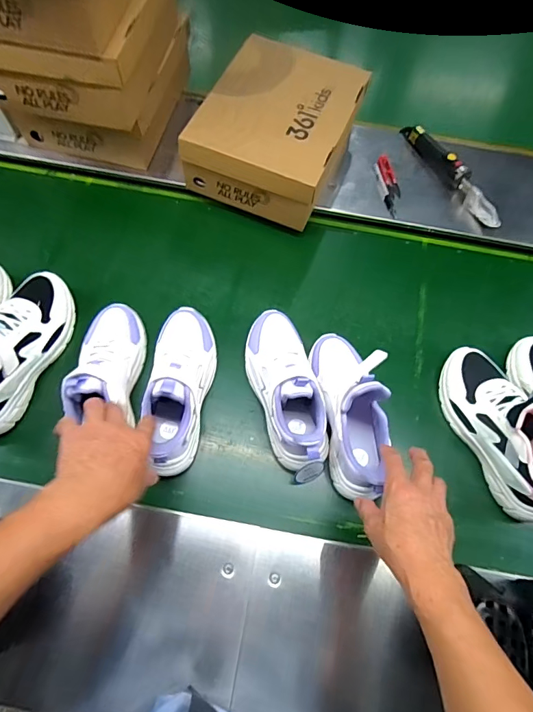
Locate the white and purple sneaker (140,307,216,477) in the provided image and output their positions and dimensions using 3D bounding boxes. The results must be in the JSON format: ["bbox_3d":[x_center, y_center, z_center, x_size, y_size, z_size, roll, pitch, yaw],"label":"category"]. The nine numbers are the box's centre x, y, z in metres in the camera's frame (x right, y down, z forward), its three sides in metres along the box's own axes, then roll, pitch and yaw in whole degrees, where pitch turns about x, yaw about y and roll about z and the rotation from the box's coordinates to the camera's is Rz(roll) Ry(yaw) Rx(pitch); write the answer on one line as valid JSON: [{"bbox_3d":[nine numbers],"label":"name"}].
[{"bbox_3d":[-0.124,0.037,0.590,0.079,0.120,0.244,3,66,-2],"label":"white and purple sneaker"}]

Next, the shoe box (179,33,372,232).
[{"bbox_3d":[0.021,-0.407,0.748,0.237,0.126,0.290,22,67,9],"label":"shoe box"}]

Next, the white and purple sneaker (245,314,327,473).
[{"bbox_3d":[0.027,0.041,0.612,0.088,0.115,0.250,-15,69,-9],"label":"white and purple sneaker"}]

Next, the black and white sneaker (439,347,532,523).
[{"bbox_3d":[0.352,0.100,0.599,0.096,0.127,0.257,-22,70,-11],"label":"black and white sneaker"}]

